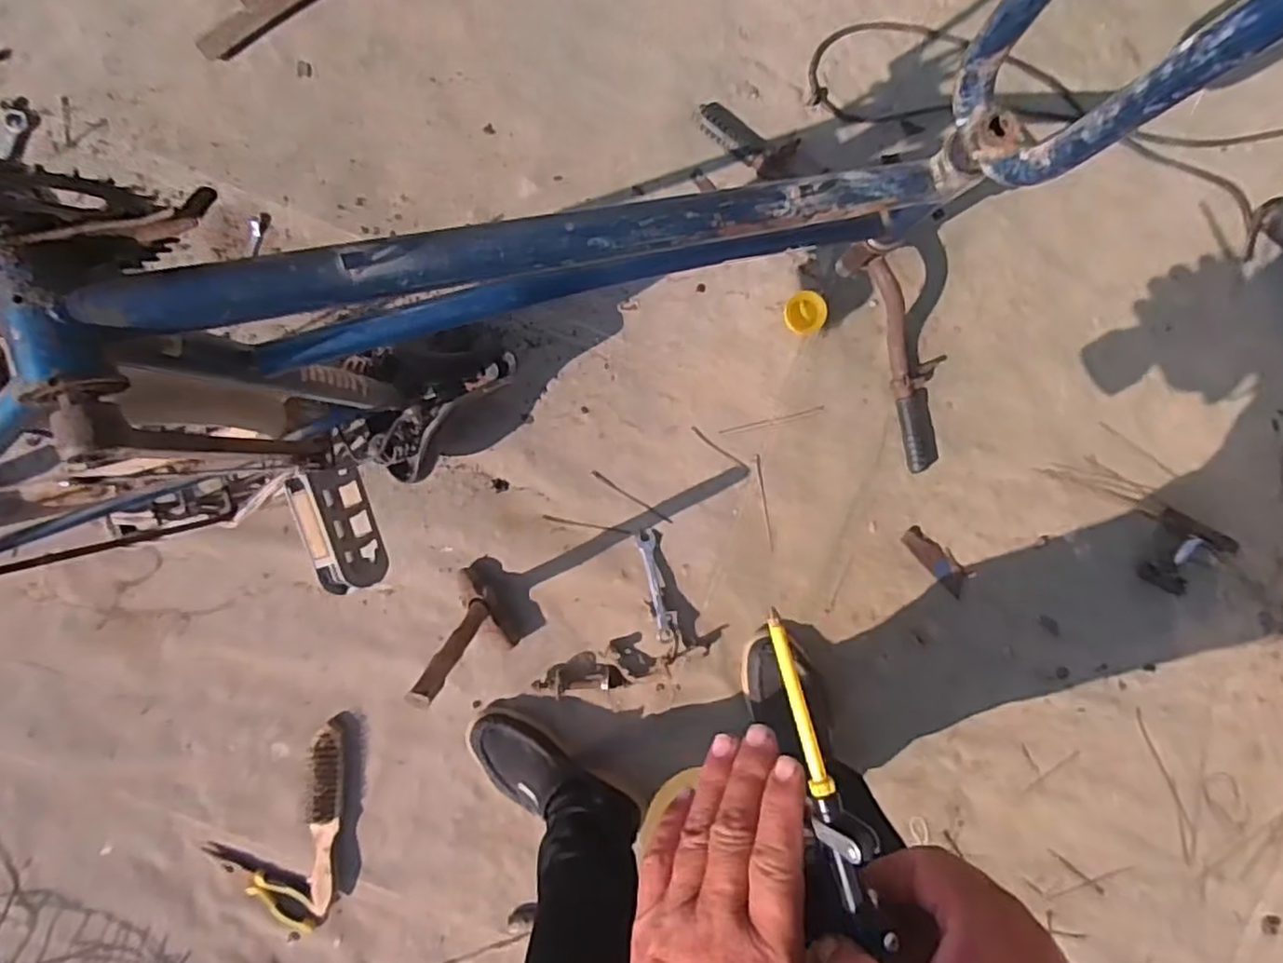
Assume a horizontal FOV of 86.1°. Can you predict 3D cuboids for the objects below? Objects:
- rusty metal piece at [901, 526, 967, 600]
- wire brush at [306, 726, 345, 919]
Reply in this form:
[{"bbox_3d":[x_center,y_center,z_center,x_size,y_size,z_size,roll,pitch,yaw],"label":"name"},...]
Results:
[{"bbox_3d":[0.412,0.110,0.956,0.035,0.006,0.114,-43,92,1],"label":"rusty metal piece"},{"bbox_3d":[-0.441,0.459,0.948,0.049,0.034,0.250,5,92,0],"label":"wire brush"}]

